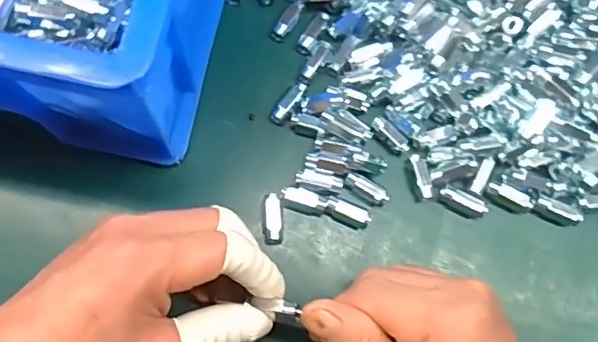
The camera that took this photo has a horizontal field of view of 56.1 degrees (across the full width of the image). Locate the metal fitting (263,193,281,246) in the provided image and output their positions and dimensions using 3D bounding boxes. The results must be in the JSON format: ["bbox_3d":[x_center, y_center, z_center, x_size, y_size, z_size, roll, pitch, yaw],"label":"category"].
[{"bbox_3d":[-0.016,0.028,0.327,0.010,0.012,0.029,-1,74,-3],"label":"metal fitting"}]

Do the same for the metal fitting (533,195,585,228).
[{"bbox_3d":[0.155,0.024,0.335,0.028,0.008,0.014,26,75,4],"label":"metal fitting"}]

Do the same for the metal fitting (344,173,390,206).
[{"bbox_3d":[0.040,0.012,0.336,0.028,0.010,0.012,24,74,4],"label":"metal fitting"}]

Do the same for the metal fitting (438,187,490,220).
[{"bbox_3d":[0.098,0.019,0.335,0.028,0.009,0.012,26,75,4],"label":"metal fitting"}]

